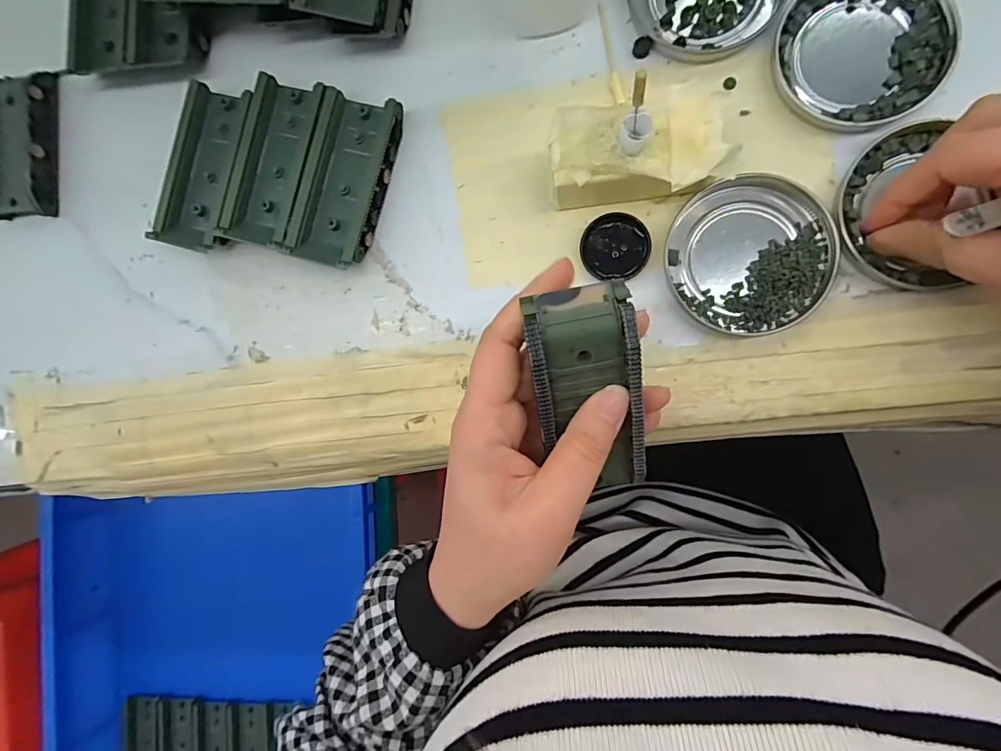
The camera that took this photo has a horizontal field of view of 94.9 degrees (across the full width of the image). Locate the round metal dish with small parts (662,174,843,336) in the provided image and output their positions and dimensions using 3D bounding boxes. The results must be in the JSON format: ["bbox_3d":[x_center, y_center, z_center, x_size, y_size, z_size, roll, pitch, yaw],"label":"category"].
[{"bbox_3d":[0.126,-0.060,0.234,0.075,0.010,0.077,0,90,8],"label":"round metal dish with small parts"}]

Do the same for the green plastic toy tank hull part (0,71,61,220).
[{"bbox_3d":[-0.313,-0.149,0.299,0.051,0.014,0.090,1,90,8],"label":"green plastic toy tank hull part"}]

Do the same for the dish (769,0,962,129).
[{"bbox_3d":[0.180,-0.164,0.227,0.078,0.008,0.077,0,90,8],"label":"dish"}]

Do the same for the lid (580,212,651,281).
[{"bbox_3d":[0.061,-0.068,0.244,0.035,0.006,0.033,0,90,8],"label":"lid"}]

